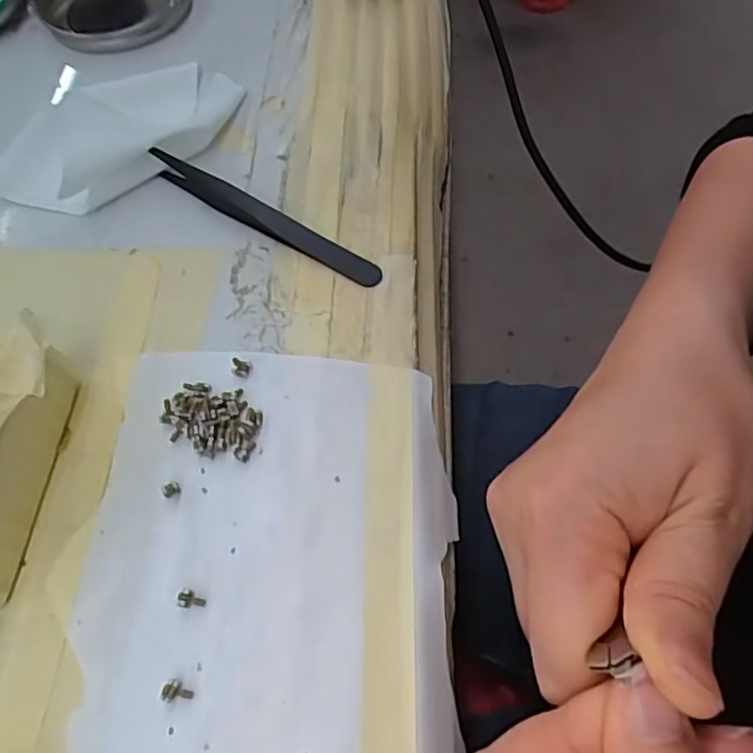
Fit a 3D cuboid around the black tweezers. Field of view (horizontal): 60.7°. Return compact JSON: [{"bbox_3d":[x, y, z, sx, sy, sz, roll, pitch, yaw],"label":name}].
[{"bbox_3d":[-0.046,-0.066,0.260,0.109,0.013,0.011,28,66,19],"label":"black tweezers"}]

